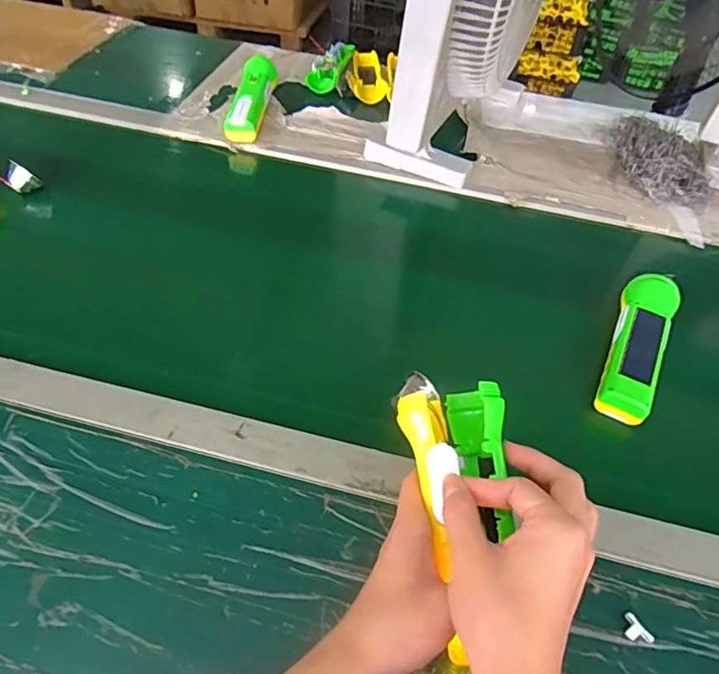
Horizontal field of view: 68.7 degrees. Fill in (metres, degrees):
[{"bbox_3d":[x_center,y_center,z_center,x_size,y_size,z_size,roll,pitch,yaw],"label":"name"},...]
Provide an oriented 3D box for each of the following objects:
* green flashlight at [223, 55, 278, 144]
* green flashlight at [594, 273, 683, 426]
[{"bbox_3d":[-0.153,-0.344,0.766,0.048,0.054,0.170,6,48,-1],"label":"green flashlight"},{"bbox_3d":[0.268,0.005,0.504,0.048,0.043,0.161,24,51,15],"label":"green flashlight"}]

